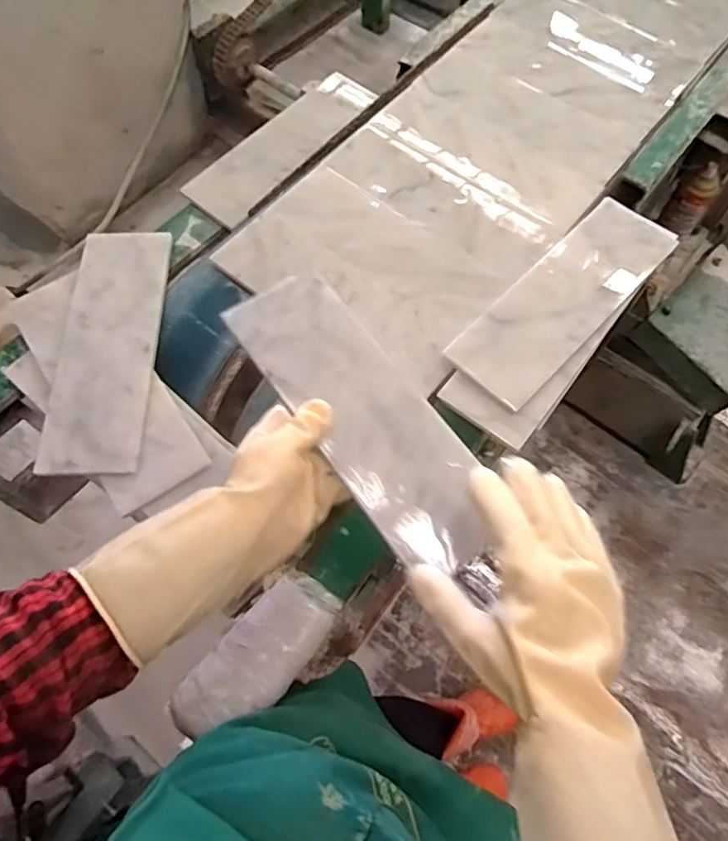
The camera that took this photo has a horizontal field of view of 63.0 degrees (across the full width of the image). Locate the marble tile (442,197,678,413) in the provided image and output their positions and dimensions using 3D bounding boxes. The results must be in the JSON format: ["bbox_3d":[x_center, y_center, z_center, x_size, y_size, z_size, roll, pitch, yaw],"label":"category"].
[{"bbox_3d":[0.224,-0.140,0.661,0.100,0.011,0.307,42,72,15],"label":"marble tile"}]

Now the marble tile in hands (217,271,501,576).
[{"bbox_3d":[-0.001,-0.008,0.502,0.096,0.011,0.294,-31,69,-14],"label":"marble tile in hands"}]

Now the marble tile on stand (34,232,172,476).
[{"bbox_3d":[-0.276,-0.085,0.650,0.102,0.015,0.303,1,67,-1],"label":"marble tile on stand"}]

